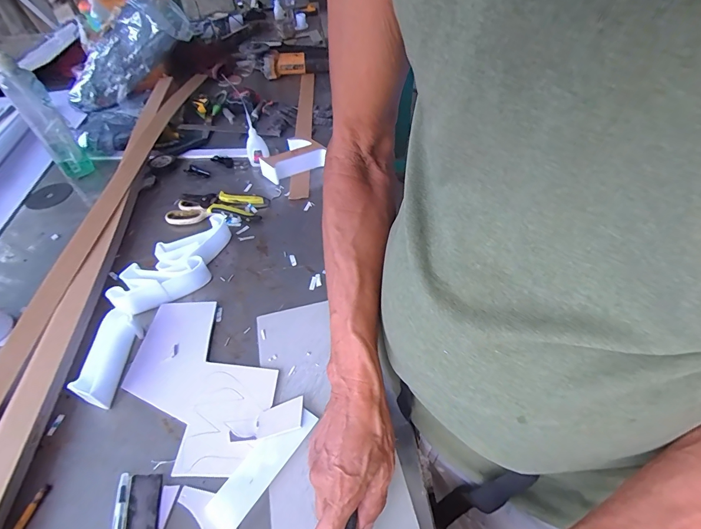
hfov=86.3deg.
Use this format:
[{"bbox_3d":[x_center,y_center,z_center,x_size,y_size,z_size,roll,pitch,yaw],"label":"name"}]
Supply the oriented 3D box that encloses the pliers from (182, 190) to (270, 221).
[{"bbox_3d":[-0.241,-0.117,0.720,0.165,0.022,0.063,10,48,13],"label":"pliers"}]

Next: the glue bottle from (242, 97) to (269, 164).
[{"bbox_3d":[-0.205,-0.273,0.790,0.045,0.120,0.029,-16,48,-11],"label":"glue bottle"}]

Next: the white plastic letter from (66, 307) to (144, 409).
[{"bbox_3d":[-0.317,0.118,0.490,0.030,0.042,0.126,-2,47,3],"label":"white plastic letter"}]

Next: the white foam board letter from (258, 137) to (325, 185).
[{"bbox_3d":[-0.124,-0.223,0.787,0.126,0.044,0.083,-24,50,-17],"label":"white foam board letter"}]

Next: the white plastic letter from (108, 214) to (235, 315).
[{"bbox_3d":[-0.275,0.000,0.599,0.205,0.040,0.094,-35,54,-25],"label":"white plastic letter"}]

